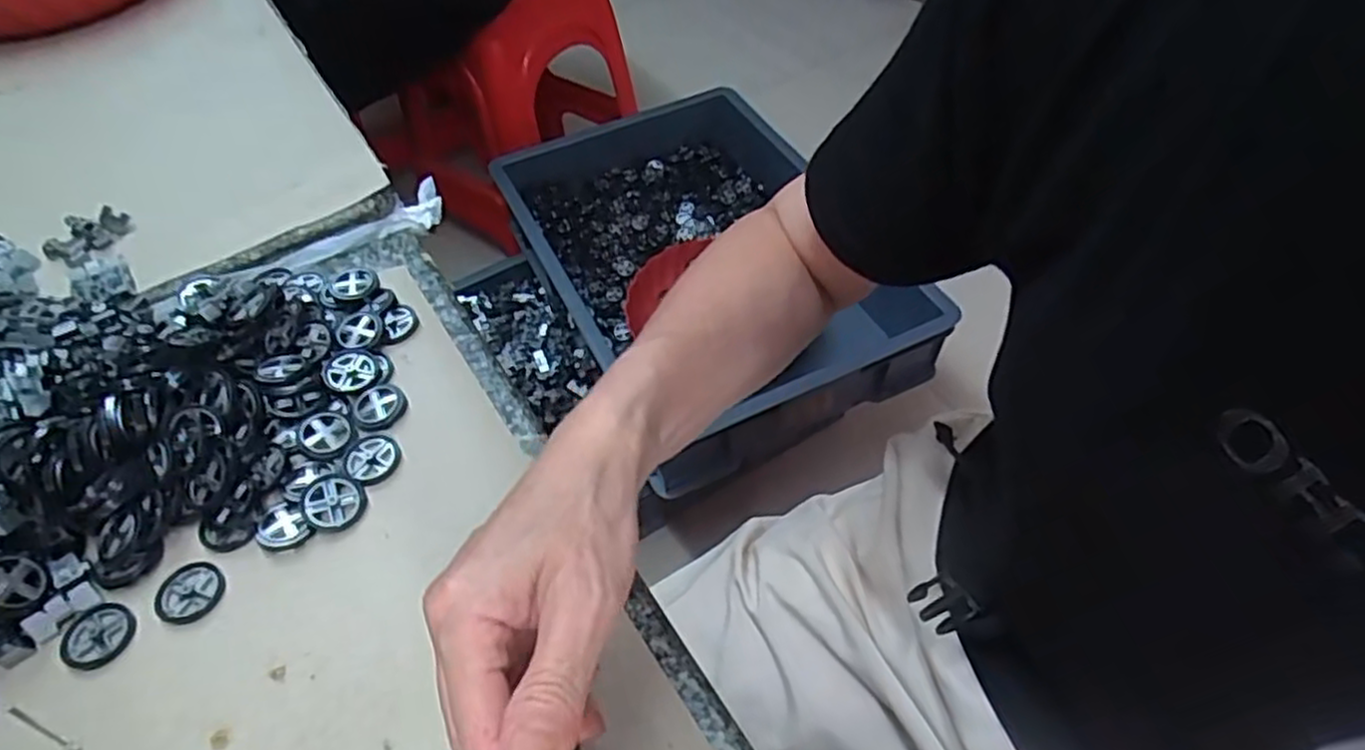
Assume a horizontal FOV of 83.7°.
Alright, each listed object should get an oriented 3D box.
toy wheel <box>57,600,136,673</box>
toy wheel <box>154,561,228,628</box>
[{"bbox_3d":[-0.253,0.112,0.328,0.027,0.004,0.028,-2,50,2],"label":"toy wheel"},{"bbox_3d":[-0.219,0.096,0.339,0.027,0.005,0.025,-2,50,2],"label":"toy wheel"}]

